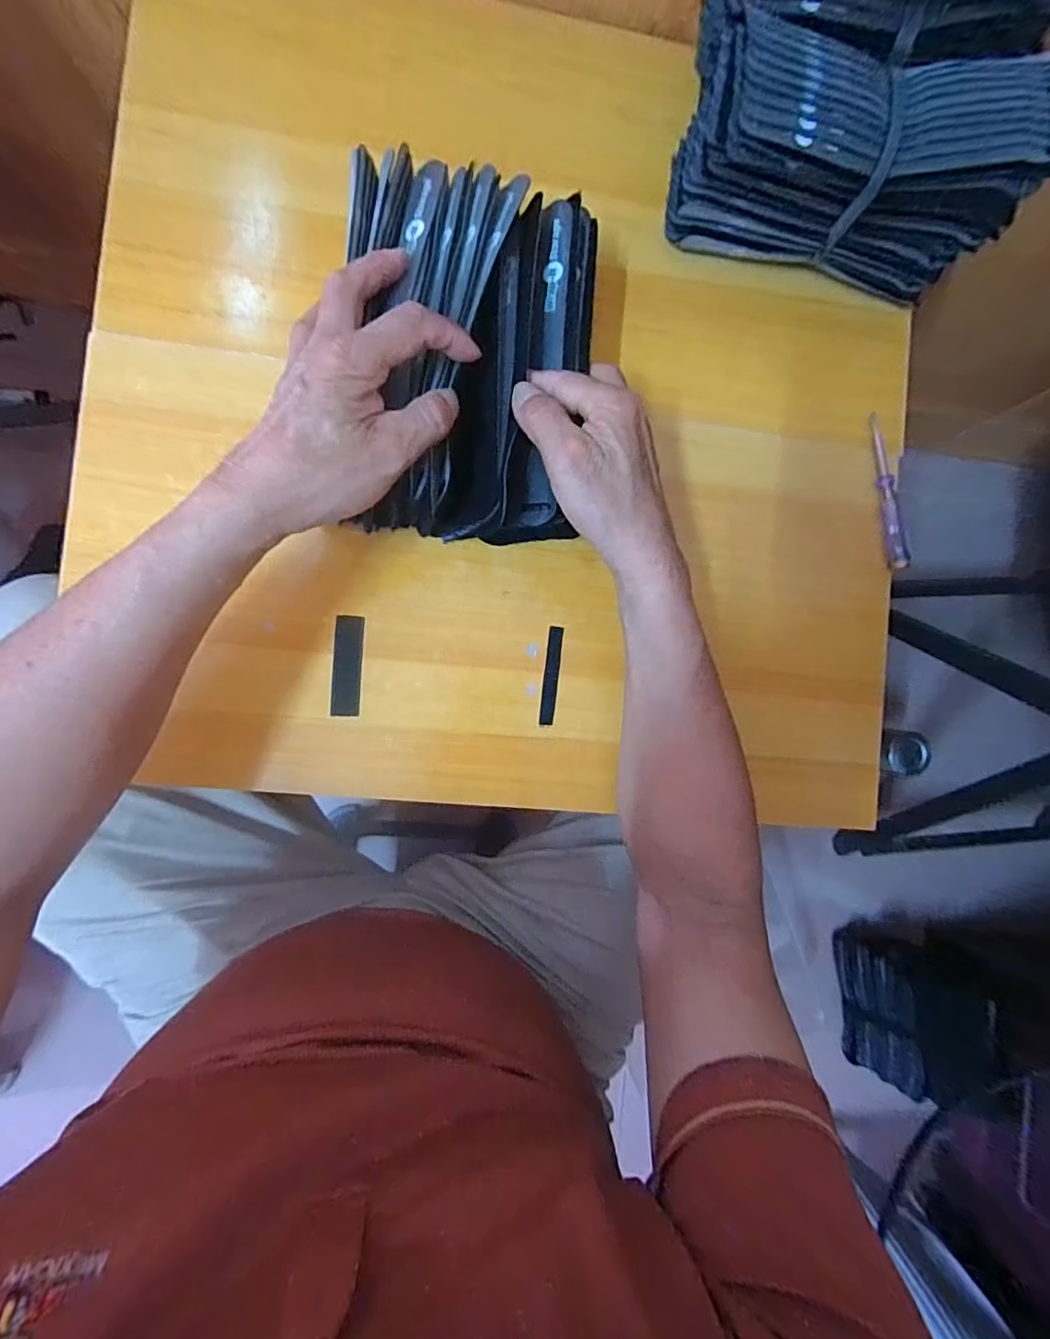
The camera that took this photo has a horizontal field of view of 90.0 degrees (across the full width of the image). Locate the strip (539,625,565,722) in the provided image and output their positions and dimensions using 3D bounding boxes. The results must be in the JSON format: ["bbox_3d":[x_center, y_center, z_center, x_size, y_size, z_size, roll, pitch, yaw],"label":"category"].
[{"bbox_3d":[0.019,0.005,0.384,0.011,0.004,0.071,7,89,-7],"label":"strip"}]

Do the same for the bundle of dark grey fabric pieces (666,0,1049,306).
[{"bbox_3d":[0.208,-0.329,0.350,0.205,0.114,0.072,9,89,-7],"label":"bundle of dark grey fabric pieces"}]

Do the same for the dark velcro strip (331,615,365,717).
[{"bbox_3d":[-0.123,-0.003,0.366,0.020,0.004,0.069,3,90,-7],"label":"dark velcro strip"}]

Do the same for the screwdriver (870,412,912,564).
[{"bbox_3d":[0.282,-0.138,0.406,0.013,0.013,0.120,-8,91,-7],"label":"screwdriver"}]

